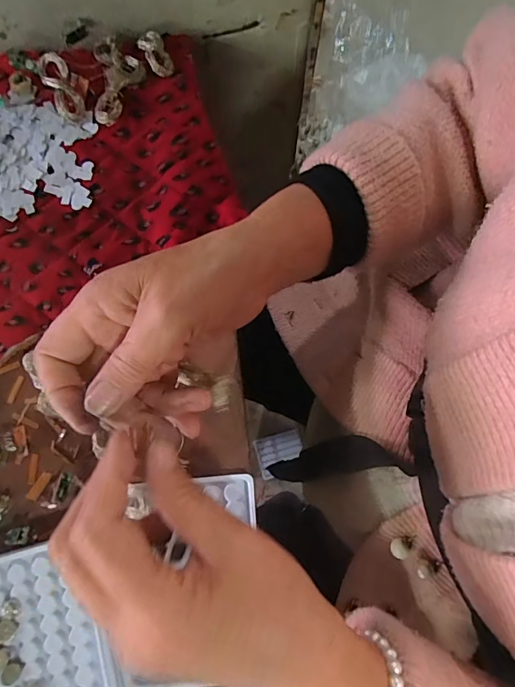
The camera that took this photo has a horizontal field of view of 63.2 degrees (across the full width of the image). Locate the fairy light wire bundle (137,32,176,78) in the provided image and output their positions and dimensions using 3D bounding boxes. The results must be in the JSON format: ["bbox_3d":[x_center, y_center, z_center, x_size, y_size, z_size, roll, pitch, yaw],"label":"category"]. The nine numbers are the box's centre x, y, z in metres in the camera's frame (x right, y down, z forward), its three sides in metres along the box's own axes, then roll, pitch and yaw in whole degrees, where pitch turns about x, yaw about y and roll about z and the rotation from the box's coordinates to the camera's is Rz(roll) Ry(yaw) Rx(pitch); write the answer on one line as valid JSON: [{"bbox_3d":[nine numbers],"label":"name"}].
[{"bbox_3d":[-0.089,-0.252,0.361,0.020,0.013,0.042,-27,80,-5],"label":"fairy light wire bundle"}]

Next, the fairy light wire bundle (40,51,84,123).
[{"bbox_3d":[-0.164,-0.214,0.351,0.023,0.009,0.055,-25,98,-5],"label":"fairy light wire bundle"}]

